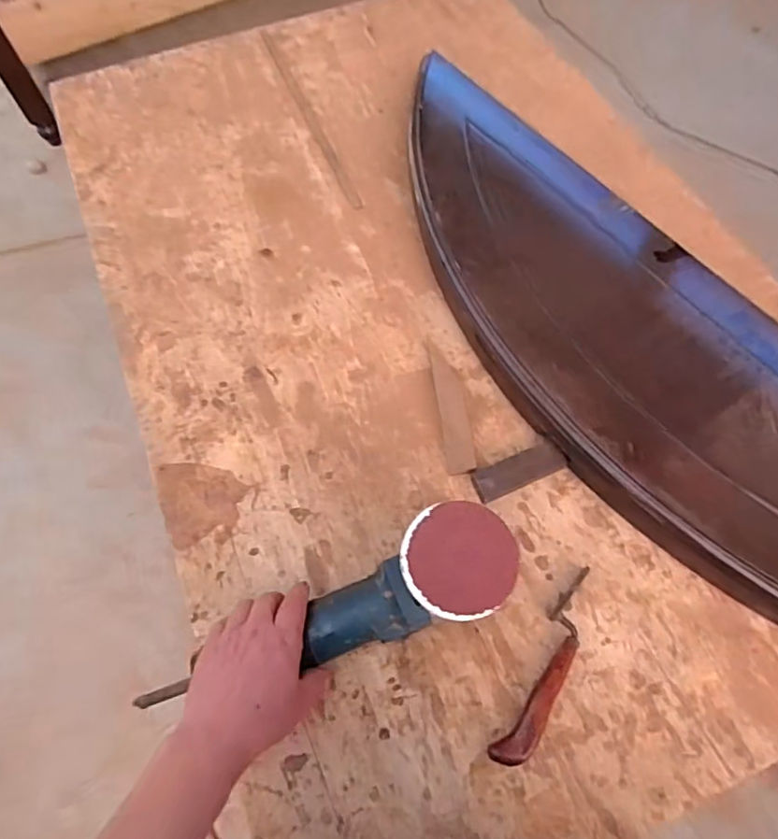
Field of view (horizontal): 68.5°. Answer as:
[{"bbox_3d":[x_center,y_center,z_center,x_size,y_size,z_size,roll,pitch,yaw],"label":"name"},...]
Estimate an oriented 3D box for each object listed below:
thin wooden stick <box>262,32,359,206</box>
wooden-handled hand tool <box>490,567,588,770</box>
[{"bbox_3d":[-0.128,-0.482,0.888,0.016,0.005,0.446,-20,65,-9],"label":"thin wooden stick"},{"bbox_3d":[0.152,0.226,0.525,0.038,0.018,0.188,29,67,14],"label":"wooden-handled hand tool"}]

